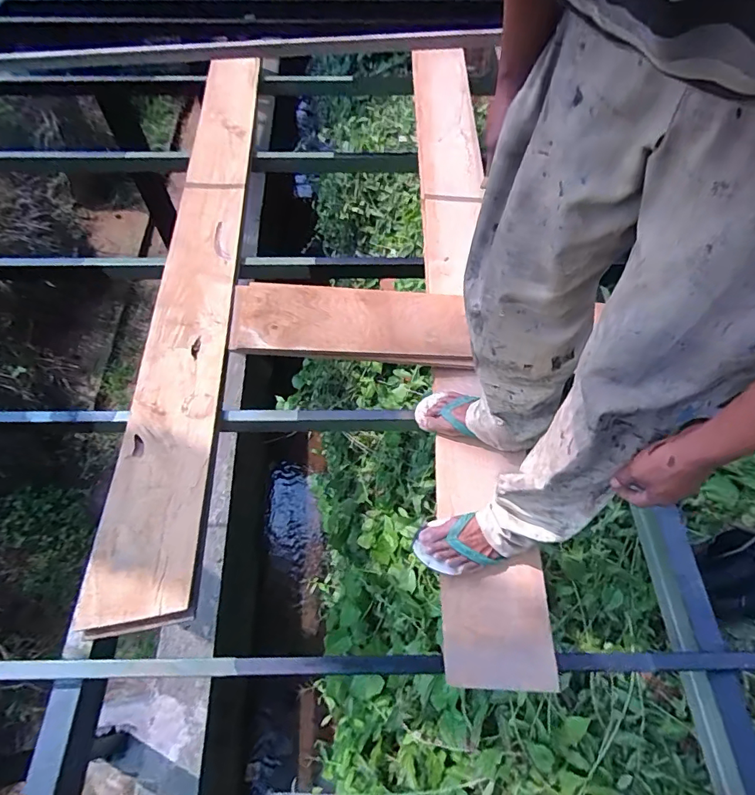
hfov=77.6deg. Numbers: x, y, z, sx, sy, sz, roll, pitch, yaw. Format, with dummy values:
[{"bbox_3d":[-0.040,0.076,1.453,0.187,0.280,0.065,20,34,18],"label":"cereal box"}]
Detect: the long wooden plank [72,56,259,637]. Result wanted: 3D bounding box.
[{"bbox_3d":[-0.509,-0.510,1.393,0.236,0.041,2.156,-3,57,-1],"label":"long wooden plank"}]

